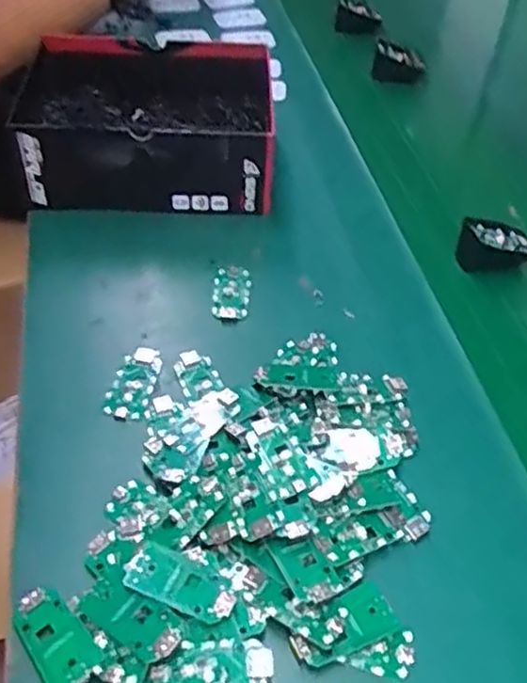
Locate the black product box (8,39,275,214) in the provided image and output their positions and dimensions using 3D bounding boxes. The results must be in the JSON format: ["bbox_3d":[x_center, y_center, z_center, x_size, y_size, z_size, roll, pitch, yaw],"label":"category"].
[{"bbox_3d":[-0.116,-0.215,0.716,0.237,0.089,0.197,-1,45,-4],"label":"black product box"}]

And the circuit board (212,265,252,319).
[{"bbox_3d":[-0.027,-0.043,0.616,0.031,0.004,0.064,3,45,0],"label":"circuit board"}]

